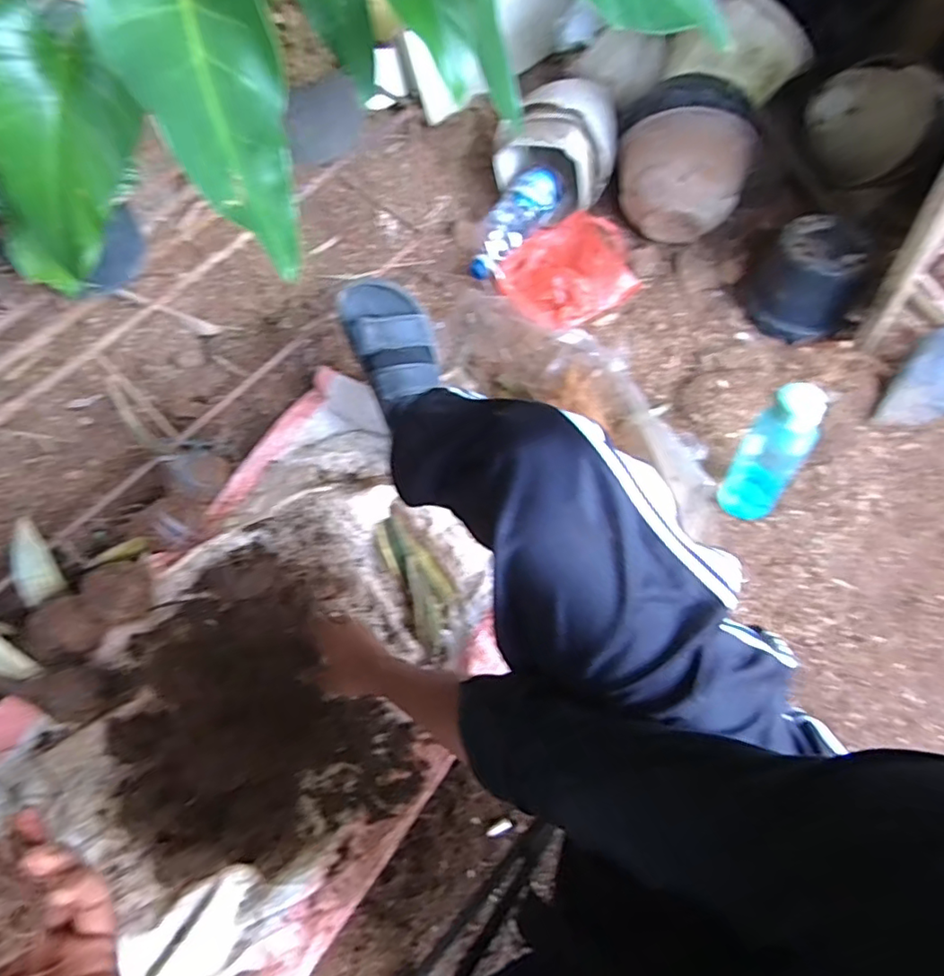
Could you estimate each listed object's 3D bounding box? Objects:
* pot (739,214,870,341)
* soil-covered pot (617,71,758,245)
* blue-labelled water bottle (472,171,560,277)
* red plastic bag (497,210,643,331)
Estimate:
[{"bbox_3d":[0.514,-0.324,0.891,0.156,0.159,0.158,0,63,0],"label":"pot"},{"bbox_3d":[0.345,-0.539,0.949,0.212,0.168,0.207,10,64,5],"label":"soil-covered pot"},{"bbox_3d":[0.066,-0.442,1.000,0.088,0.079,0.207,30,67,14],"label":"blue-labelled water bottle"},{"bbox_3d":[0.158,-0.362,0.980,0.230,0.057,0.177,-27,67,-13],"label":"red plastic bag"}]

